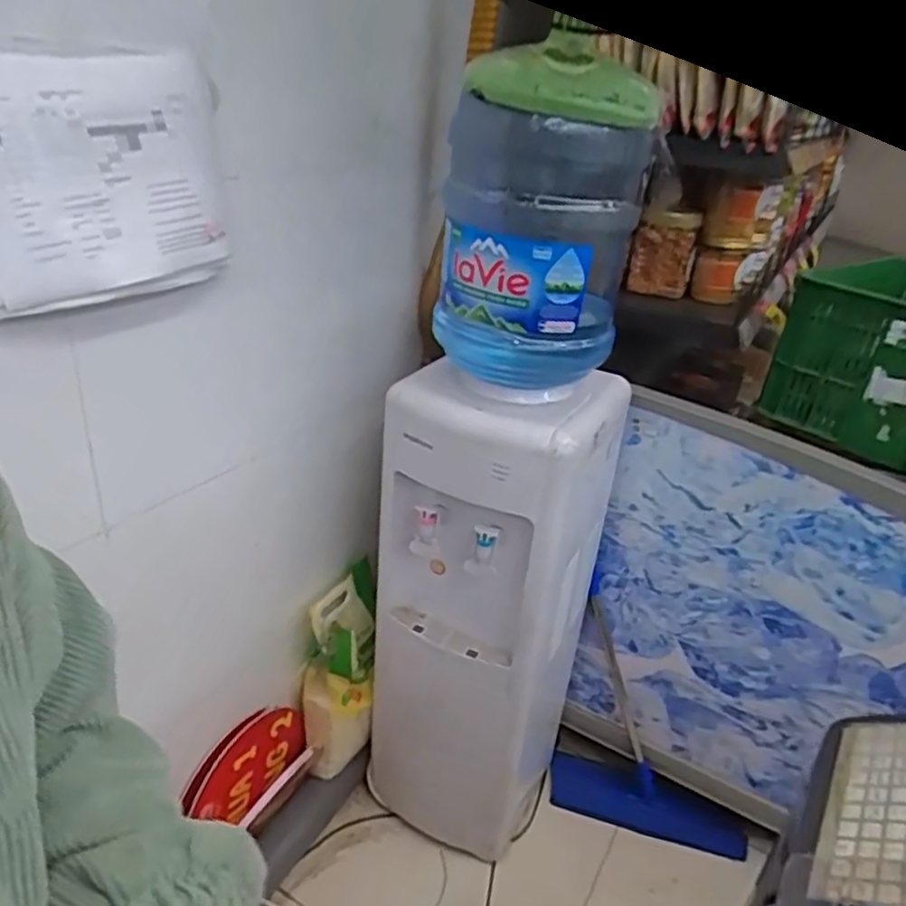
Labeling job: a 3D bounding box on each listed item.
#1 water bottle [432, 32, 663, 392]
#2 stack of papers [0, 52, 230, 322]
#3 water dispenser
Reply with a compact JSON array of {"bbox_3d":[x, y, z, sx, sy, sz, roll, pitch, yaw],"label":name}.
[{"bbox_3d":[0.109,-0.286,0.962,0.242,0.366,0.300,4,28,-4],"label":"water bottle"},{"bbox_3d":[-0.357,-0.281,0.709,0.036,0.228,0.304,6,26,36],"label":"stack of papers"},{"bbox_3d":[0.050,0.279,1.248,0.317,0.886,0.309,18,30,21],"label":"water dispenser"}]

